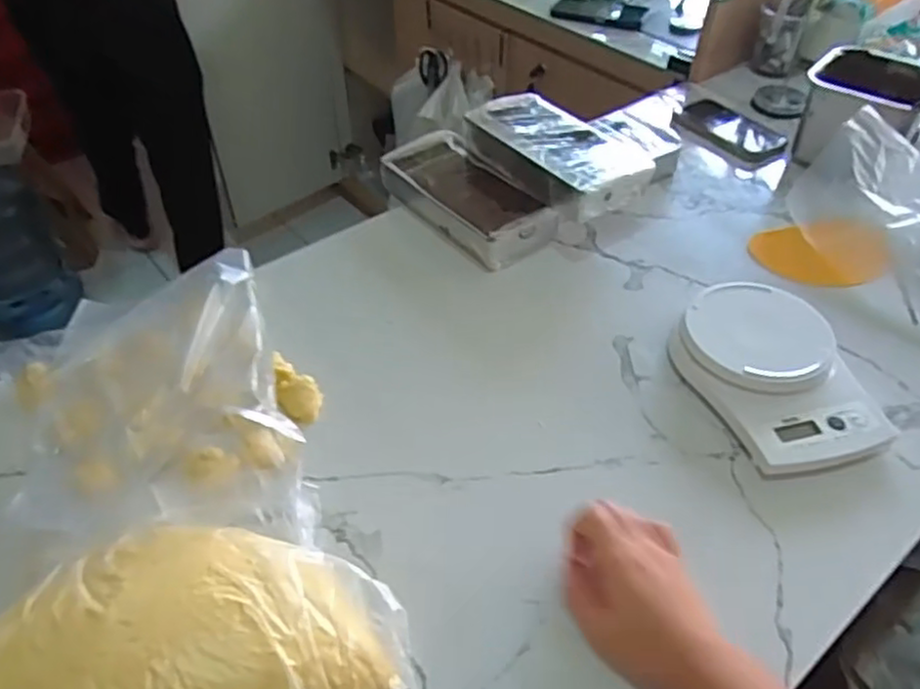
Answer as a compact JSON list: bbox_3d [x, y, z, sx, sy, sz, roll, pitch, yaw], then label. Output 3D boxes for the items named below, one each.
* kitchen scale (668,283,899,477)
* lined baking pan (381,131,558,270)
[{"bbox_3d":[0.268,0.023,0.589,0.123,0.042,0.179,-16,47,-13],"label":"kitchen scale"},{"bbox_3d":[0.004,-0.166,0.775,0.111,0.043,0.211,-29,52,-24],"label":"lined baking pan"}]

